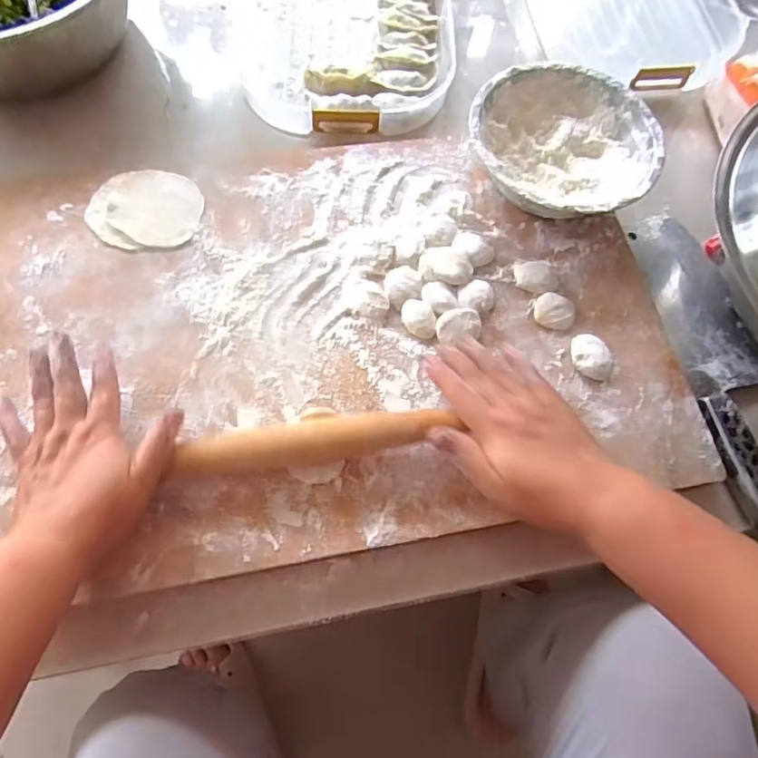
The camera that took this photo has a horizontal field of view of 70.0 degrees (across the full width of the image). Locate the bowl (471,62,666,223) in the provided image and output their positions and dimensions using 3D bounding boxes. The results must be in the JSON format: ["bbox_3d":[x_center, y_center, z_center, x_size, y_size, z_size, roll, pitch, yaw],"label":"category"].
[{"bbox_3d":[0.162,-0.204,0.485,0.164,0.050,0.153,1,68,-3],"label":"bowl"}]

